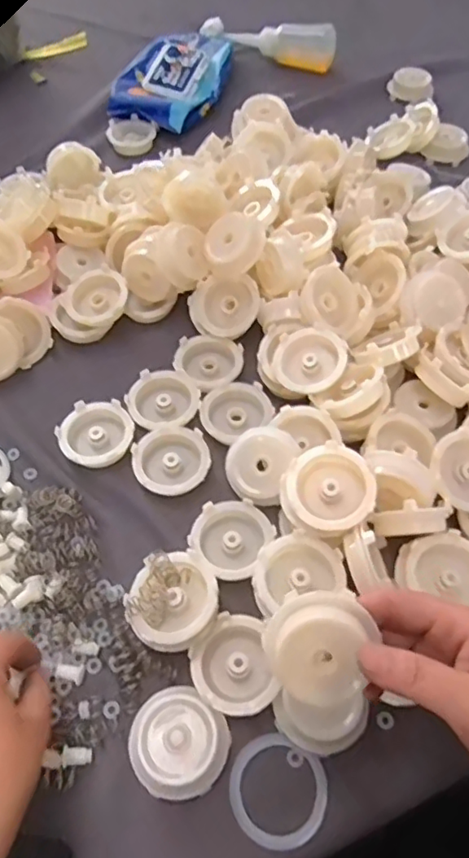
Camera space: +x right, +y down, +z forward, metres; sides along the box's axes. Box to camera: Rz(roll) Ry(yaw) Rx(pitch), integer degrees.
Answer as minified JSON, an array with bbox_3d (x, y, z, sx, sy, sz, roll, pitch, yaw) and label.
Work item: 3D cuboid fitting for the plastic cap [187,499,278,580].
[{"bbox_3d":[-0.003,0.071,0.381,0.049,0.013,0.055,25,60,18],"label":"plastic cap"}]

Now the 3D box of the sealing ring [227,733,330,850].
[{"bbox_3d":[0.023,0.196,0.312,0.054,0.004,0.050,-1,56,1],"label":"sealing ring"}]

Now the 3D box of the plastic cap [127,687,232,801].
[{"bbox_3d":[-0.031,0.173,0.317,0.052,0.021,0.050,-1,56,1],"label":"plastic cap"}]

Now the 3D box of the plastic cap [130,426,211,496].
[{"bbox_3d":[-0.046,0.023,0.417,0.053,0.012,0.053,-1,56,1],"label":"plastic cap"}]

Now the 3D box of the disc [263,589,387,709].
[{"bbox_3d":[0.040,0.100,0.268,0.046,0.019,0.046,1,96,10],"label":"disc"}]

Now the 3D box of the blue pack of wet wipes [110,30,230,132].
[{"bbox_3d":[-0.071,-0.431,0.706,0.114,0.034,0.188,15,58,10],"label":"blue pack of wet wipes"}]

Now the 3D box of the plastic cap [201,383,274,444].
[{"bbox_3d":[0.000,-0.013,0.444,0.055,0.016,0.044,-31,60,-18],"label":"plastic cap"}]

